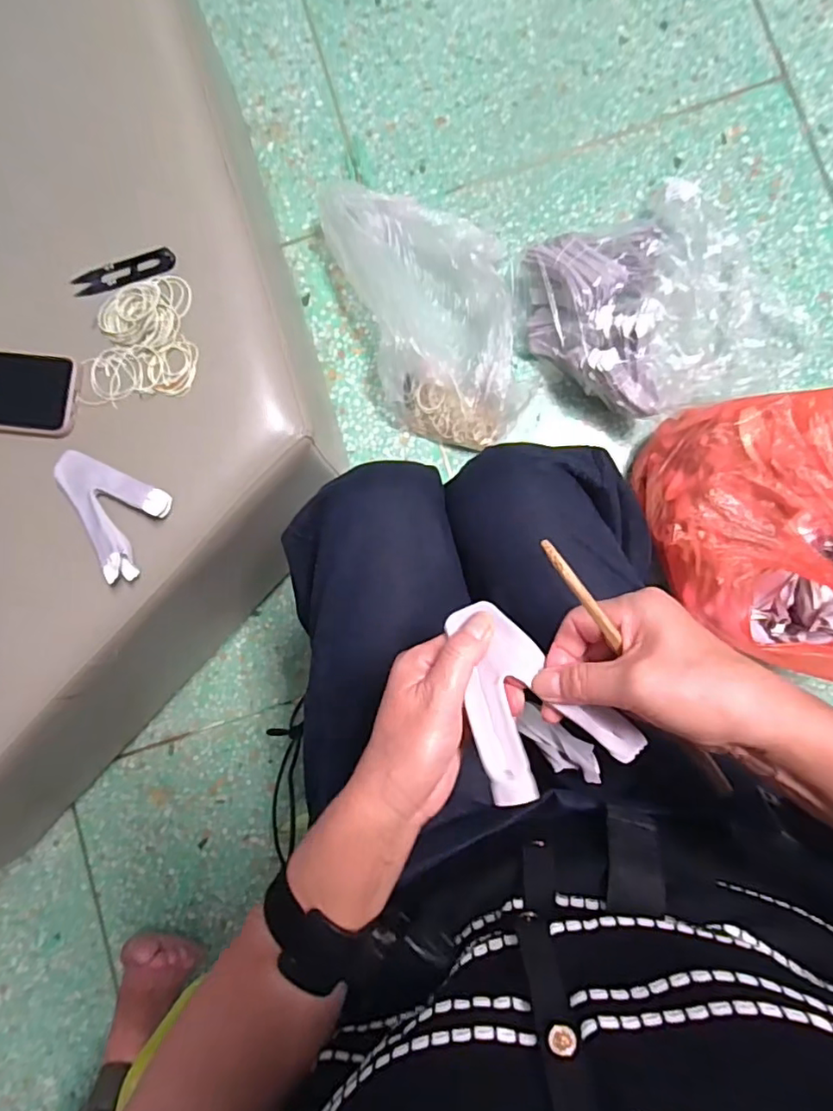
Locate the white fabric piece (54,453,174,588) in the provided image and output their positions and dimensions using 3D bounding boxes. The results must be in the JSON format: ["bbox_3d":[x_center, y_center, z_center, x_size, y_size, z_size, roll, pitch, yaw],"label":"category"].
[{"bbox_3d":[-0.292,-0.039,0.519,0.110,0.023,0.087,27,88,5],"label":"white fabric piece"}]

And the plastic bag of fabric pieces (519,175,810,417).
[{"bbox_3d":[0.382,-0.373,0.854,0.407,0.131,0.320,-25,86,-1],"label":"plastic bag of fabric pieces"}]

